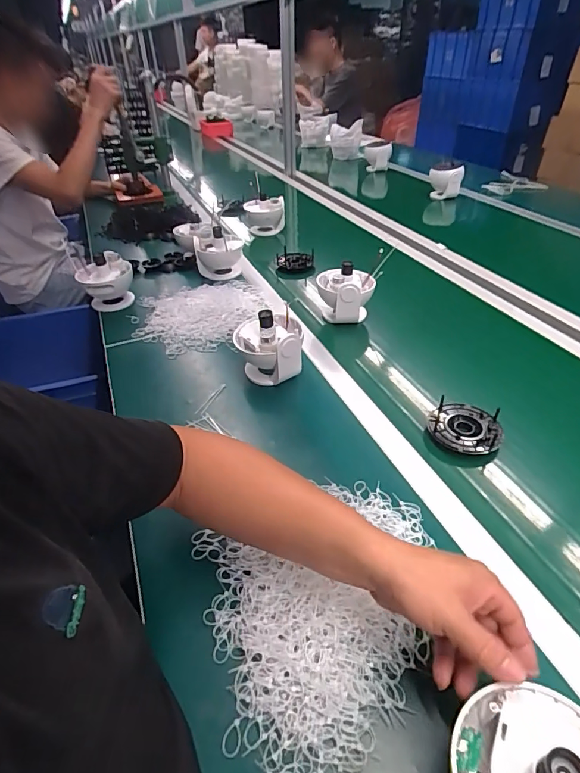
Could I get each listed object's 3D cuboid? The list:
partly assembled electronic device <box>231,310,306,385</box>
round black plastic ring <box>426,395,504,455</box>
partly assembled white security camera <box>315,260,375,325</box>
[{"bbox_3d":[-0.035,-0.067,0.741,0.111,0.115,0.114,-6,39,-3],"label":"partly assembled electronic device"},{"bbox_3d":[0.258,0.065,0.649,0.100,0.035,0.091,-2,39,1],"label":"round black plastic ring"},{"bbox_3d":[0.117,-0.188,0.917,0.107,0.123,0.119,-5,39,-3],"label":"partly assembled white security camera"}]

